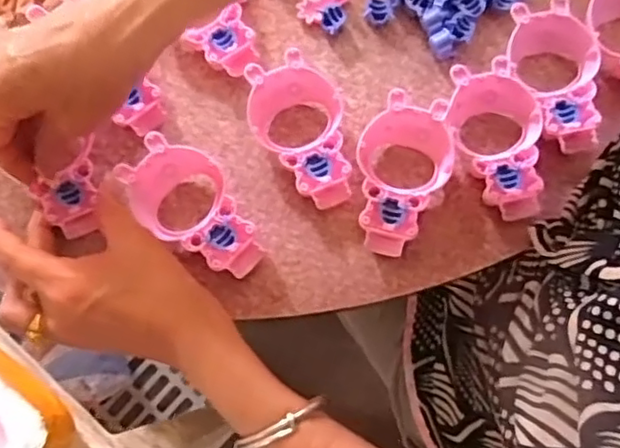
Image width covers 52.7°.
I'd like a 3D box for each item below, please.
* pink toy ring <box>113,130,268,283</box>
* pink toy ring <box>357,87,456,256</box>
[{"bbox_3d":[-0.072,-0.008,0.399,0.057,0.025,0.103,-43,81,-8],"label":"pink toy ring"},{"bbox_3d":[0.059,-0.032,0.408,0.059,0.020,0.103,15,79,3],"label":"pink toy ring"}]

